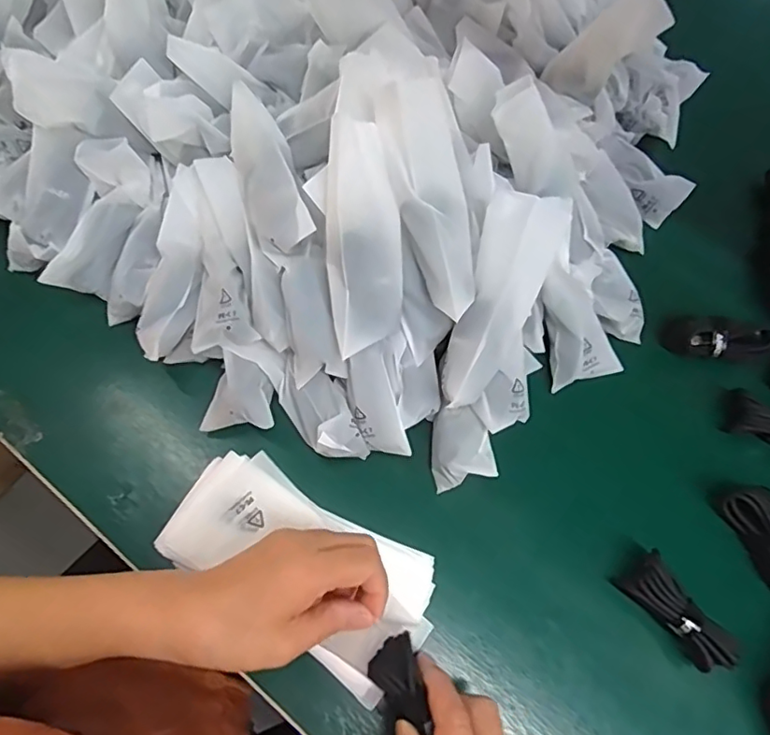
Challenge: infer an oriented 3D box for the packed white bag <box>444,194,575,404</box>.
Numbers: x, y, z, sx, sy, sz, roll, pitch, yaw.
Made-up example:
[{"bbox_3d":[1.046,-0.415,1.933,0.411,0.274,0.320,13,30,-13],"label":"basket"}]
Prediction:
[{"bbox_3d":[0.077,-0.047,0.383,0.053,0.031,0.152,23,88,7],"label":"packed white bag"}]

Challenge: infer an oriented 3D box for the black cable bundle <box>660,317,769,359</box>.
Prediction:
[{"bbox_3d":[0.278,-0.022,0.457,0.089,0.037,0.030,4,67,0],"label":"black cable bundle"}]

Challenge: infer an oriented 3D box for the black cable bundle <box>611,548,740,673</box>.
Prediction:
[{"bbox_3d":[0.196,0.163,0.370,0.032,0.031,0.071,-36,72,-15],"label":"black cable bundle"}]

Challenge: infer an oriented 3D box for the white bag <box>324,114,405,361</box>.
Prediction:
[{"bbox_3d":[-0.015,-0.087,0.373,0.051,0.013,0.149,-1,99,1],"label":"white bag"}]

